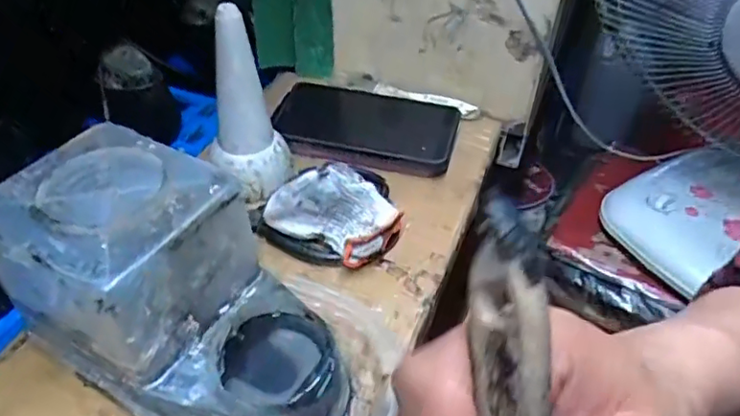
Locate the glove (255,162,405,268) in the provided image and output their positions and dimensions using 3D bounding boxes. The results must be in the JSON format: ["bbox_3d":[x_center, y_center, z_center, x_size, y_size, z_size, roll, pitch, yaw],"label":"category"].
[{"bbox_3d":[-0.029,-0.001,0.423,0.094,0.053,0.052,16,46,16],"label":"glove"}]

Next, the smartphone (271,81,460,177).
[{"bbox_3d":[-0.003,-0.074,0.523,0.152,0.019,0.078,11,56,3],"label":"smartphone"}]

